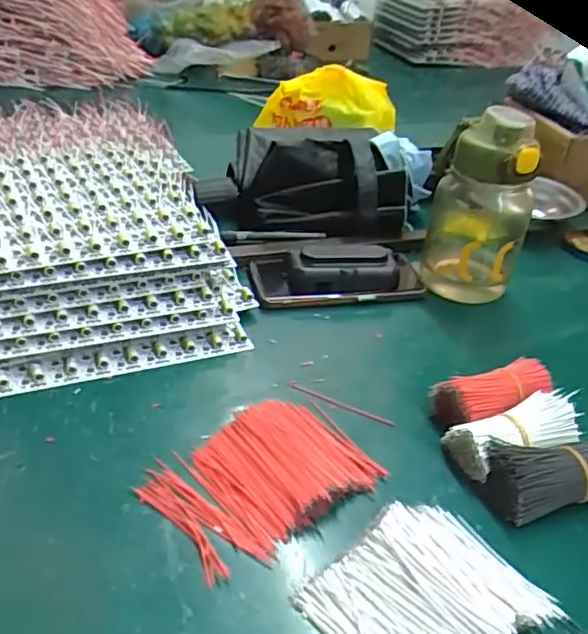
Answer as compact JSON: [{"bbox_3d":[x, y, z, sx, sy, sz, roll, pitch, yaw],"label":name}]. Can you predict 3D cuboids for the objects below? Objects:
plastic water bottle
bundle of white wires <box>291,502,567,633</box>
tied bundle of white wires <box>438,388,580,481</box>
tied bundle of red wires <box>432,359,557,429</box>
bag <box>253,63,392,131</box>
[{"bbox_3d":[0.171,-0.102,0.553,0.088,0.176,0.075,14,35,13],"label":"plastic water bottle"},{"bbox_3d":[0.070,0.145,0.314,0.112,0.017,0.088,-21,43,-33],"label":"bundle of white wires"},{"bbox_3d":[0.150,0.079,0.408,0.088,0.038,0.039,-11,38,-22],"label":"tied bundle of white wires"},{"bbox_3d":[0.148,0.059,0.443,0.094,0.034,0.042,-9,37,-20],"label":"tied bundle of red wires"},{"bbox_3d":[0.044,-0.291,0.817,0.189,0.082,0.096,2,35,-5],"label":"bag"}]

